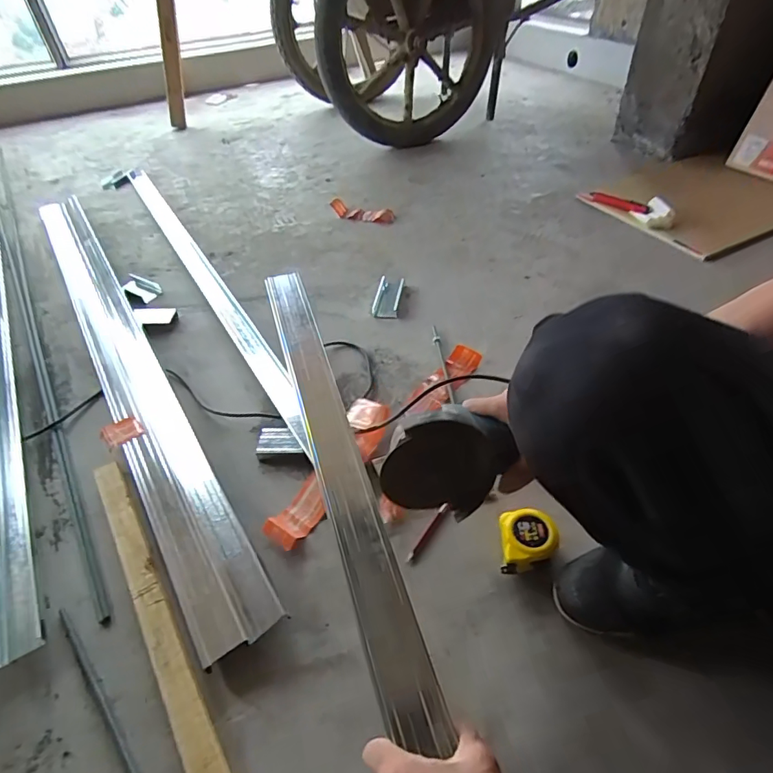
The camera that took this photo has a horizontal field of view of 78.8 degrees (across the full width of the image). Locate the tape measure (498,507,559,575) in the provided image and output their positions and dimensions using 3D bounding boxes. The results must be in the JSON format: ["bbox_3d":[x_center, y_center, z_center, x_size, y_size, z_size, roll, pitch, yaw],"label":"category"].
[{"bbox_3d":[0.170,0.185,0.576,0.064,0.045,0.071,4,46,6],"label":"tape measure"}]

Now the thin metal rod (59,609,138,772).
[{"bbox_3d":[-0.311,0.326,0.502,0.009,0.004,0.222,-35,54,-28],"label":"thin metal rod"}]

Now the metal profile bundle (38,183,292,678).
[{"bbox_3d":[-0.525,-0.100,0.904,0.103,0.031,1.319,-27,51,-22],"label":"metal profile bundle"}]

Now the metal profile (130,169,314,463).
[{"bbox_3d":[-0.459,-0.294,1.126,0.053,0.048,1.263,-26,50,-21],"label":"metal profile"}]

